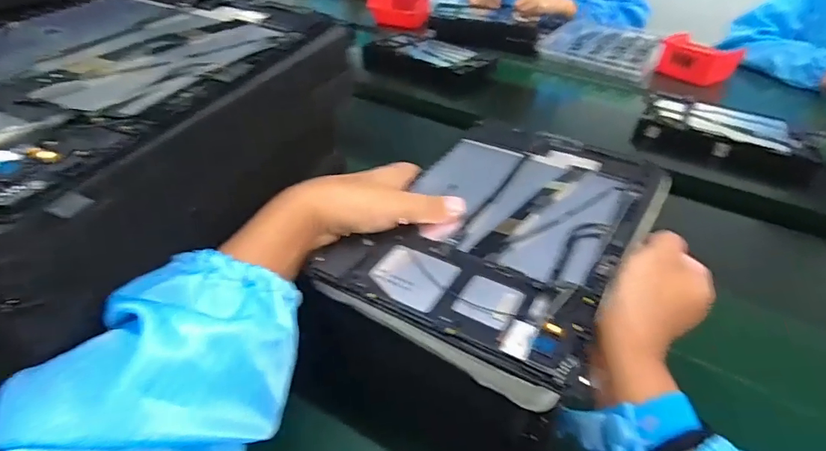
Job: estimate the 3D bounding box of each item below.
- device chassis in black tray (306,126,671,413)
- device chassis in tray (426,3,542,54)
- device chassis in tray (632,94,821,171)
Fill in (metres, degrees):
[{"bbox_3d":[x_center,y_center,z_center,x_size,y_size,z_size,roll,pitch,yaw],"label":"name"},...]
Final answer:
[{"bbox_3d":[0.067,-0.003,0.309,0.152,0.023,0.239,24,43,24],"label":"device chassis in black tray"},{"bbox_3d":[0.182,-0.454,1.057,0.263,0.054,0.181,26,43,26],"label":"device chassis in tray"},{"bbox_3d":[0.482,-0.143,0.722,0.233,0.046,0.139,25,43,25],"label":"device chassis in tray"}]

